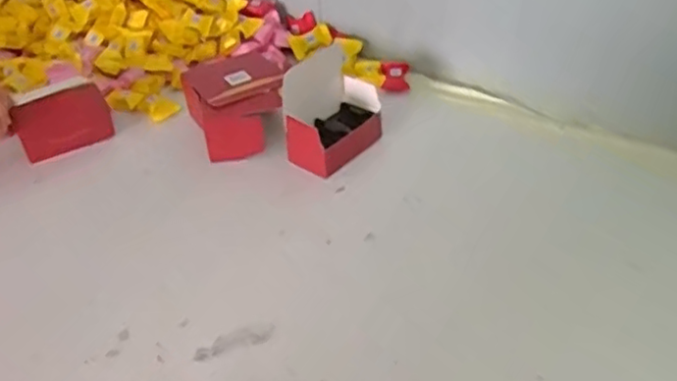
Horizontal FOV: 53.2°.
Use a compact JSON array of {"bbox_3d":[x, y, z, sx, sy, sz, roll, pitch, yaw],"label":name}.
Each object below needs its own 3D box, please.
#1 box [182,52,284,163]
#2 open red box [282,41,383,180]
[{"bbox_3d":[-0.109,-0.096,0.753,0.106,0.060,0.116,-16,40,-13],"label":"box"},{"bbox_3d":[-0.003,-0.083,0.702,0.063,0.098,0.111,28,49,34],"label":"open red box"}]

